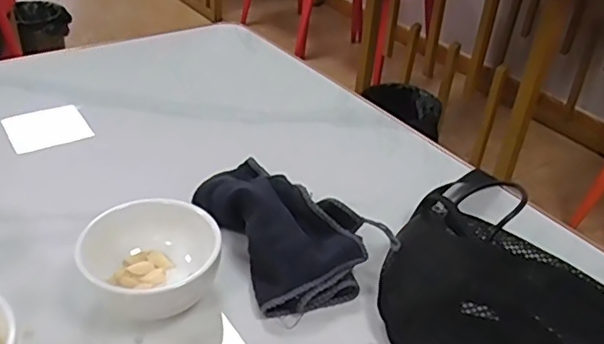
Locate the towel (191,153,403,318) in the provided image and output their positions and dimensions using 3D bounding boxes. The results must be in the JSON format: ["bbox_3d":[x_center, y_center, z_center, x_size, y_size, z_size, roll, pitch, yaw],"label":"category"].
[{"bbox_3d":[-0.013,0.039,0.465,0.103,0.058,0.154,-17,40,-28],"label":"towel"}]

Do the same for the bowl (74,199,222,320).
[{"bbox_3d":[-0.109,0.062,0.419,0.085,0.049,0.086,-26,45,-36],"label":"bowl"}]

